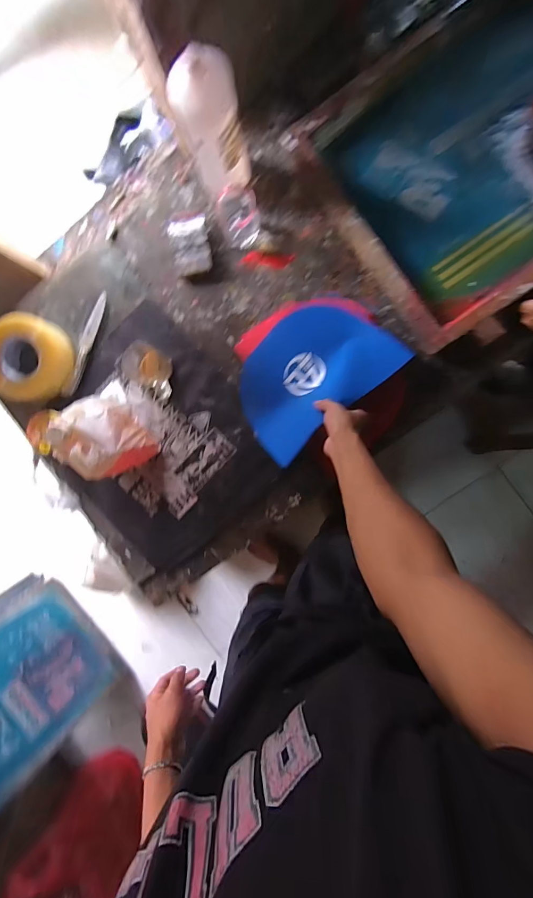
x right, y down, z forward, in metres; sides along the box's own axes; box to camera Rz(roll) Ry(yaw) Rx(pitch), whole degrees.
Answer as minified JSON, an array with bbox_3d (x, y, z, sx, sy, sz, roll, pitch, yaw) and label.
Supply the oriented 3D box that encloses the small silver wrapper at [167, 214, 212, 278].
[{"bbox_3d":[-0.139,-0.376,0.724,0.069,0.030,0.102,-10,92,6],"label":"small silver wrapper"}]

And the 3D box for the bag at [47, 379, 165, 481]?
[{"bbox_3d":[-0.255,-0.034,0.656,0.094,0.225,0.157,10,94,5],"label":"bag"}]

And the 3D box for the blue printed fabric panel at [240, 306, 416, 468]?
[{"bbox_3d":[0.083,-0.137,0.715,0.290,0.043,0.218,-41,89,6],"label":"blue printed fabric panel"}]

